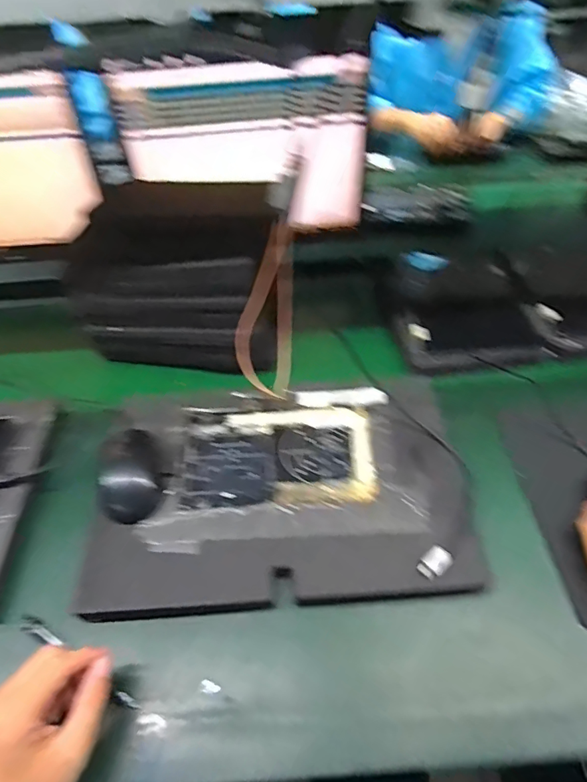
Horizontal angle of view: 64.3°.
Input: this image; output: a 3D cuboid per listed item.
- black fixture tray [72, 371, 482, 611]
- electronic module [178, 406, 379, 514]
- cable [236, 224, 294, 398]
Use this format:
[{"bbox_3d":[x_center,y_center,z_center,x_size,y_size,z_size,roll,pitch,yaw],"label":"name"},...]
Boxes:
[{"bbox_3d":[-0.007,0.103,0.520,0.383,0.033,0.251,-4,47,-1],"label":"black fixture tray"},{"bbox_3d":[-0.018,0.072,0.534,0.211,0.006,0.136,-1,47,2],"label":"electronic module"},{"bbox_3d":[-0.029,-0.100,0.581,0.069,0.203,0.050,14,27,16],"label":"cable"}]

